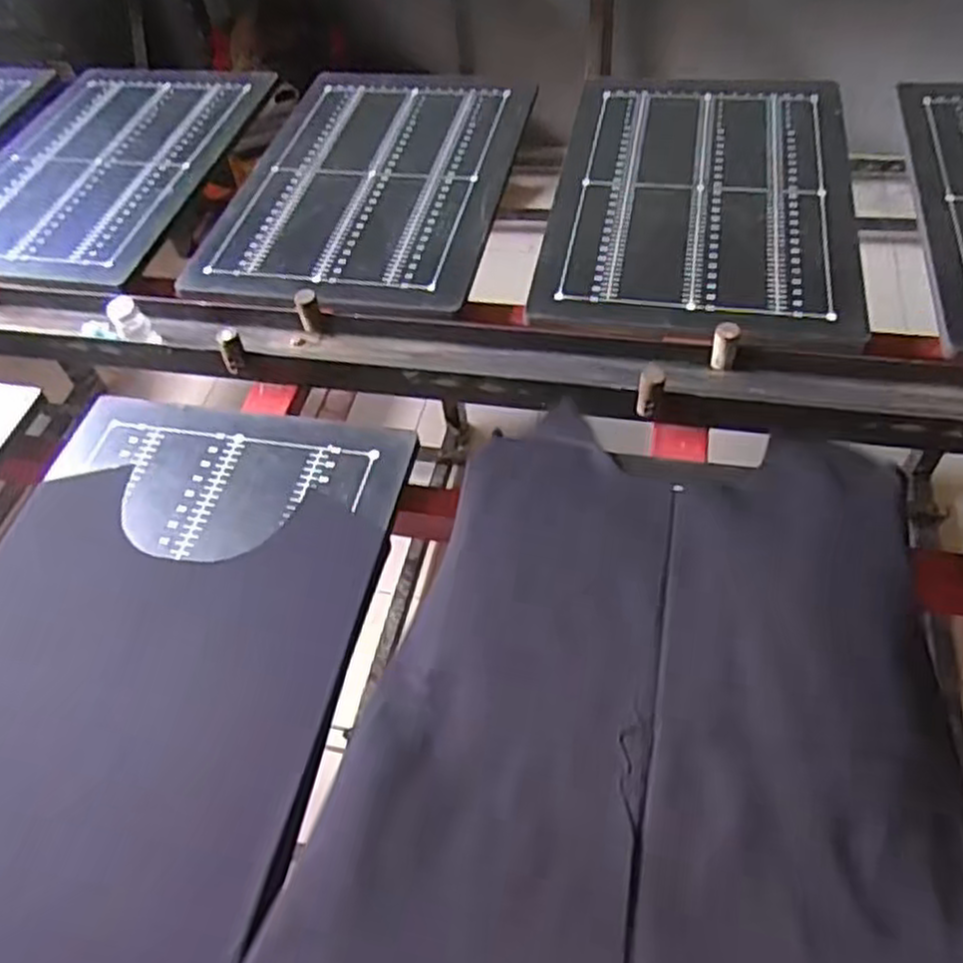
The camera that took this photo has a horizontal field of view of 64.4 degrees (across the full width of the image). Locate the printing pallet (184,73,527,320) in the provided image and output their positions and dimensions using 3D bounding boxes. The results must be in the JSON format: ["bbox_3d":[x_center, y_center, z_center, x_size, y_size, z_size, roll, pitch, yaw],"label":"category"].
[{"bbox_3d":[-0.158,-0.476,1.170,0.397,0.017,0.616,8,52,11],"label":"printing pallet"}]

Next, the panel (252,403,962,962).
[{"bbox_3d":[0.140,0.185,0.578,0.475,0.110,0.623,9,53,11],"label":"panel"}]

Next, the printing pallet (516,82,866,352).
[{"bbox_3d":[0.312,-0.420,1.083,0.398,0.020,0.665,7,52,10],"label":"printing pallet"}]

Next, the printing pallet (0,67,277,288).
[{"bbox_3d":[-0.630,-0.531,1.262,0.421,0.033,0.662,8,54,14],"label":"printing pallet"}]

